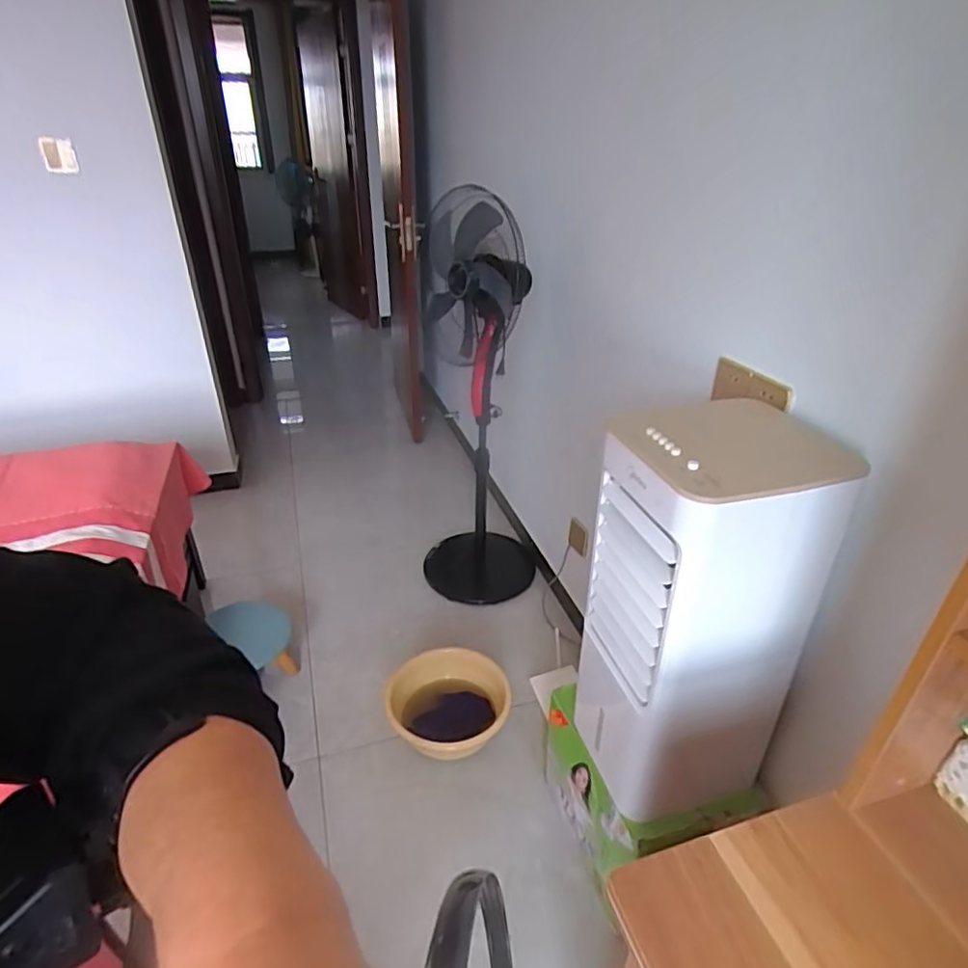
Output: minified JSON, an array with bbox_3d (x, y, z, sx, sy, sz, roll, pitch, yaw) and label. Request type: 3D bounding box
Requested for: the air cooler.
[{"bbox_3d":[0.338,0.243,0.998,0.278,0.691,0.253,-7,31,-12],"label":"air cooler"}]

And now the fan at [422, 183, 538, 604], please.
[{"bbox_3d":[-0.009,-0.229,1.827,0.363,1.141,0.407,1,31,1],"label":"fan"}]

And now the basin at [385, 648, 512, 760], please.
[{"bbox_3d":[-0.077,0.557,1.536,0.266,0.119,0.289,0,31,0],"label":"basin"}]

